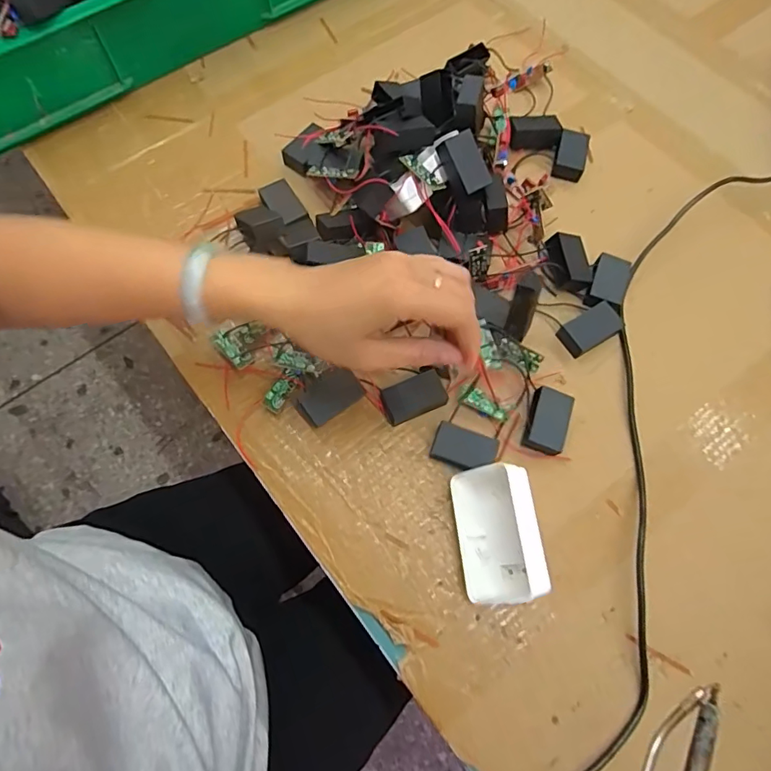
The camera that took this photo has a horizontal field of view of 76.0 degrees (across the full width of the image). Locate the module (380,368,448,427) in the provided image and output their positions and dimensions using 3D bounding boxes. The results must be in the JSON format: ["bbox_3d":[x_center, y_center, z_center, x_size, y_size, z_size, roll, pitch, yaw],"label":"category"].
[{"bbox_3d":[0.024,0.009,0.404,0.052,0.017,0.029,-23,72,-10],"label":"module"}]

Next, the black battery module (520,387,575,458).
[{"bbox_3d":[0.130,0.029,0.397,0.031,0.017,0.048,19,70,5],"label":"black battery module"}]

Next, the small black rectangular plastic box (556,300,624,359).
[{"bbox_3d":[0.176,-0.048,0.424,0.052,0.012,0.029,-29,74,-12],"label":"small black rectangular plastic box"}]

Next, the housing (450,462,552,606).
[{"bbox_3d":[0.080,0.106,0.357,0.051,0.042,0.093,-6,70,-4],"label":"housing"}]

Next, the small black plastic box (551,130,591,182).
[{"bbox_3d":[0.185,-0.230,0.495,0.032,0.021,0.043,18,70,4],"label":"small black plastic box"}]

